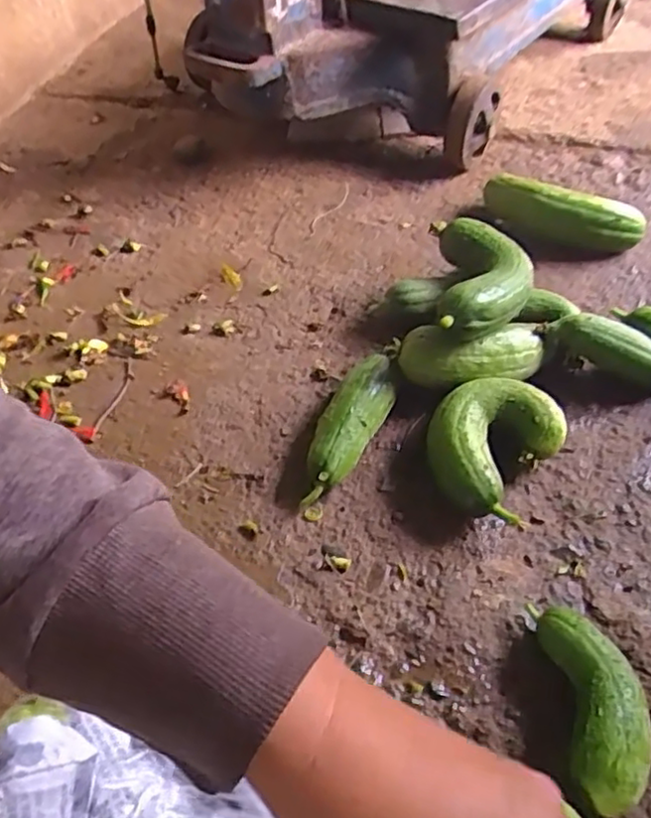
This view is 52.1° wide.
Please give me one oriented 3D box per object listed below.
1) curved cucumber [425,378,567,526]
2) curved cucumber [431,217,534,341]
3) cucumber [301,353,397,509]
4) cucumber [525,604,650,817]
[{"bbox_3d":[0.152,0.036,0.618,0.111,0.069,0.137,23,53,24],"label":"curved cucumber"},{"bbox_3d":[0.162,-0.133,0.685,0.099,0.071,0.198,1,47,5],"label":"curved cucumber"},{"bbox_3d":[0.023,0.017,0.636,0.054,0.049,0.170,16,51,18],"label":"cucumber"},{"bbox_3d":[0.191,0.208,0.476,0.059,0.053,0.143,-1,47,4],"label":"cucumber"}]

